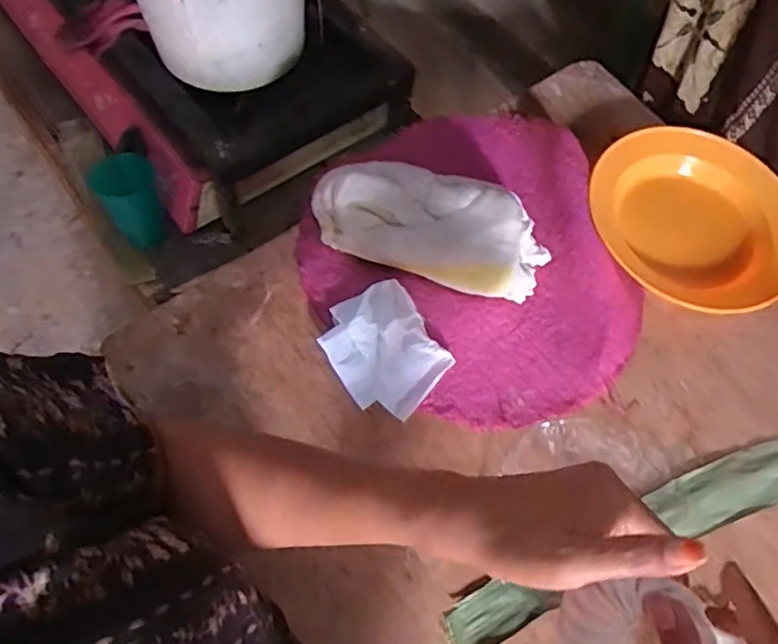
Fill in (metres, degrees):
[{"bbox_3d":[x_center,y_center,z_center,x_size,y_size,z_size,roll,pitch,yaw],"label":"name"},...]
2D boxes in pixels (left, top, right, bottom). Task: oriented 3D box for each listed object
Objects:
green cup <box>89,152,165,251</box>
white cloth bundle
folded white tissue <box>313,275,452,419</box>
[{"bbox_3d":[-0.322,-0.150,0.803,0.073,0.113,0.072,1,62,-2],"label":"green cup"},{"bbox_3d":[0.038,-0.084,0.591,0.212,0.086,0.086,14,62,5],"label":"white cloth bundle"},{"bbox_3d":[-0.004,0.024,0.575,0.092,0.033,0.111,-34,69,-18],"label":"folded white tissue"}]

